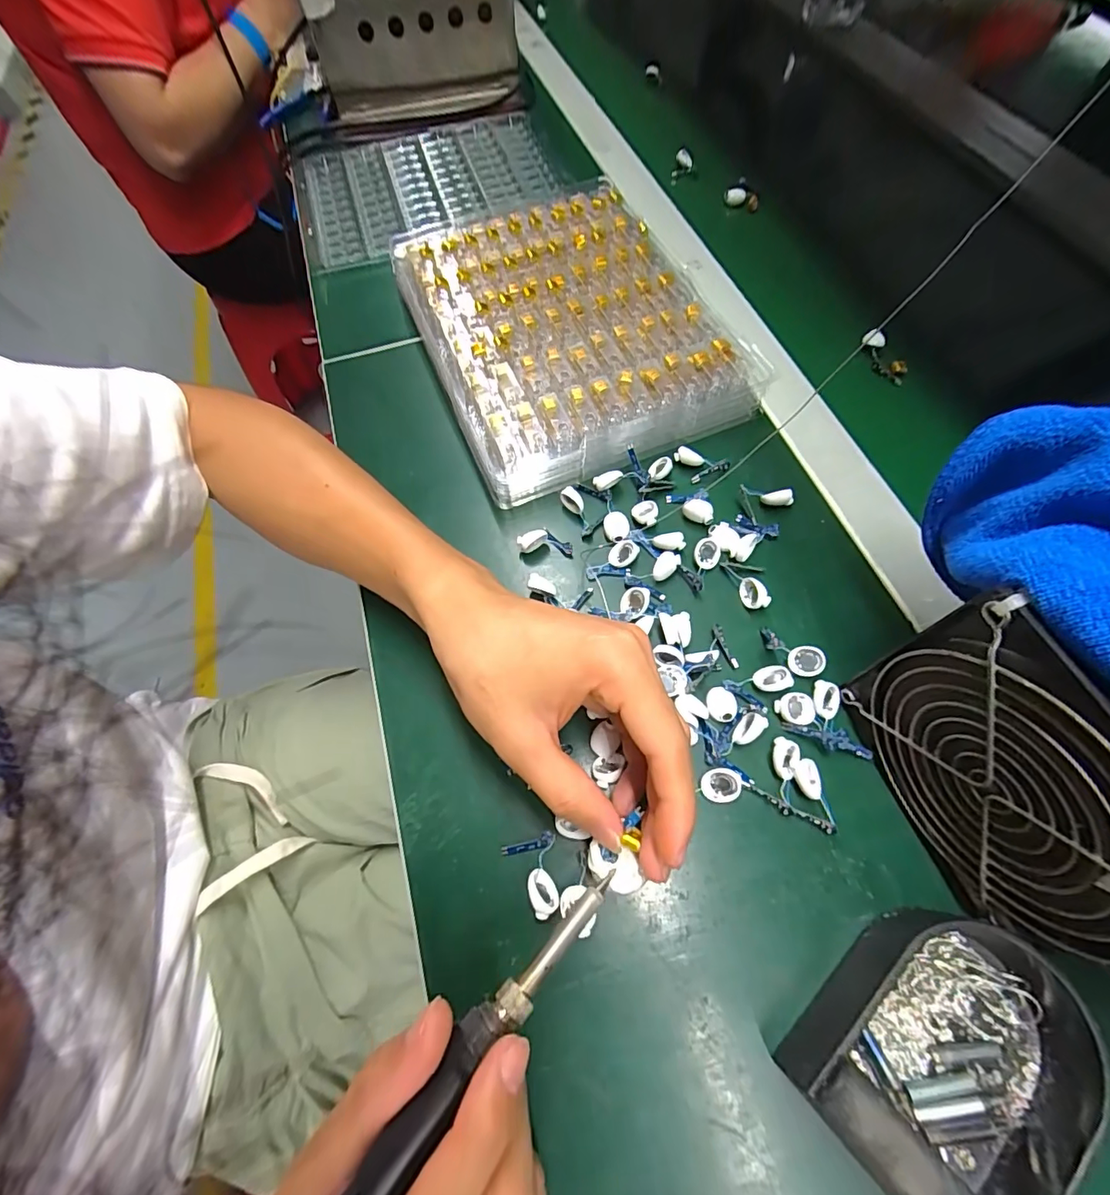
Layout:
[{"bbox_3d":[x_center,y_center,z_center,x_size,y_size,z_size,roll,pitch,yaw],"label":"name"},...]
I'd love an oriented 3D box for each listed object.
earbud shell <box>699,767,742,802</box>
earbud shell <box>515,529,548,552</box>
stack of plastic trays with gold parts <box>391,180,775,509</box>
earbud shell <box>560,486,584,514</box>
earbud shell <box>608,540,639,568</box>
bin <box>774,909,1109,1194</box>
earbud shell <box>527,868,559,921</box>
[{"bbox_3d":[0.081,0.092,0.249,0.019,0.004,0.016,-11,84,15],"label":"earbud shell"},{"bbox_3d":[-0.014,-0.035,0.314,0.018,0.016,0.006,-20,66,-6],"label":"earbud shell"},{"bbox_3d":[0.009,-0.189,0.372,0.198,0.035,0.234,-19,65,-5],"label":"stack of plastic trays with gold parts"},{"bbox_3d":[0.012,-0.061,0.324,0.009,0.013,0.017,-40,69,-14],"label":"earbud shell"},{"bbox_3d":[0.042,-0.026,0.308,0.019,0.004,0.015,-36,61,13],"label":"earbud shell"},{"bbox_3d":[0.151,0.174,0.190,0.101,0.038,0.086,-40,69,-14],"label":"bin"},{"bbox_3d":[-0.006,0.135,0.233,0.012,0.010,0.019,-23,66,-7],"label":"earbud shell"}]

